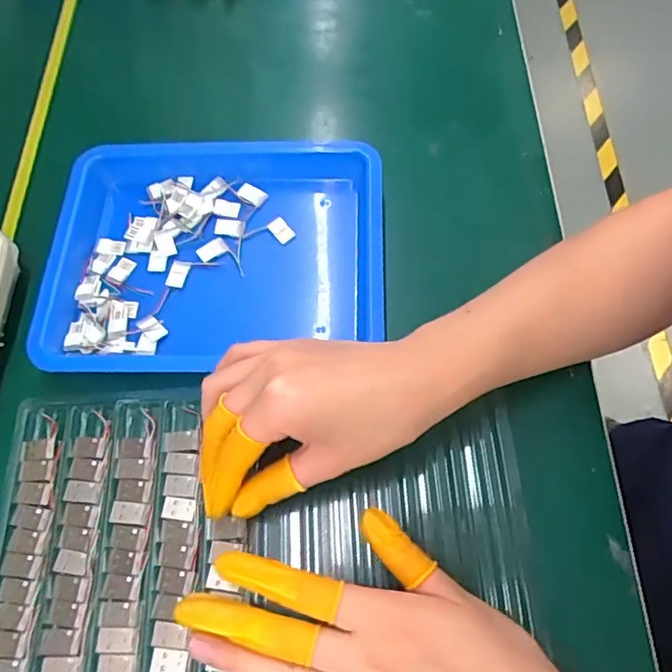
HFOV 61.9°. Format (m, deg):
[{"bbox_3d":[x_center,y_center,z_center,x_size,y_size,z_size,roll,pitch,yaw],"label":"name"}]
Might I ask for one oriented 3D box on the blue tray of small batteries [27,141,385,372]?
[{"bbox_3d":[-0.082,-0.055,0.371,0.224,0.024,0.165,-1,66,1],"label":"blue tray of small batteries"}]

